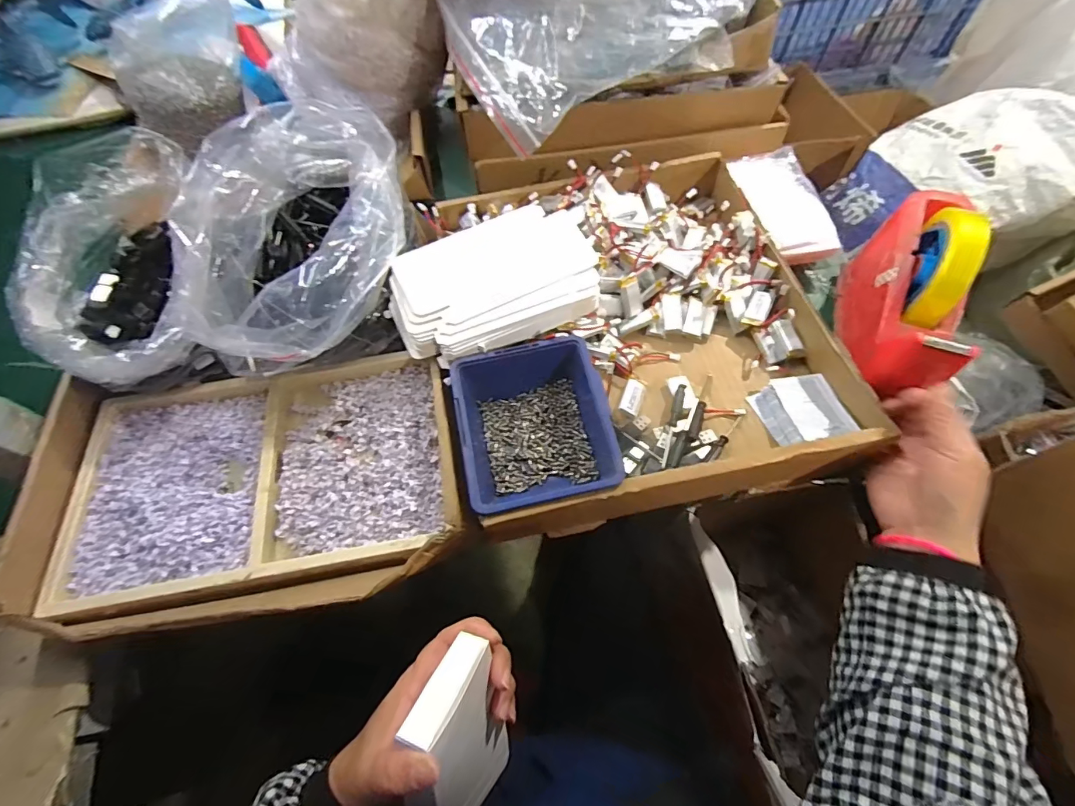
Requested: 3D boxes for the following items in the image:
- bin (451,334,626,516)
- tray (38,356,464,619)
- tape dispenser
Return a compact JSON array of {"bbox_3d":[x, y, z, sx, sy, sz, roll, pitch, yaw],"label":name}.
[{"bbox_3d":[-0.002,0.022,0.404,0.123,0.056,0.140,-13,62,-4],"label":"bin"},{"bbox_3d":[-0.241,0.055,0.406,0.332,0.041,0.199,-11,62,-3],"label":"tray"},{"bbox_3d":[0.327,-0.097,0.407,0.072,0.122,0.191,23,65,14],"label":"tape dispenser"}]

